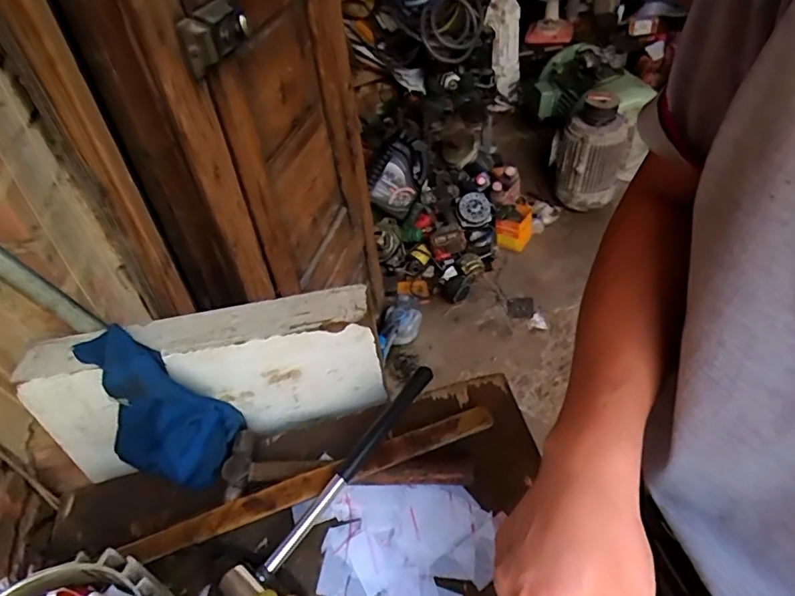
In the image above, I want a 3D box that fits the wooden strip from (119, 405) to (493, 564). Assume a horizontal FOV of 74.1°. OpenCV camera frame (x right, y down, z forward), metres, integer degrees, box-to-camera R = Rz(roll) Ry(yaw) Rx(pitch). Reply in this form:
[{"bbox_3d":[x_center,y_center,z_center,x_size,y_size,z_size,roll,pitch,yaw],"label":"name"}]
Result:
[{"bbox_3d":[-0.073,0.171,0.502,0.345,0.013,0.031,-18,44,-11],"label":"wooden strip"}]

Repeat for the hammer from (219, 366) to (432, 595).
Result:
[{"bbox_3d":[-0.057,0.168,0.489,0.066,0.043,0.274,20,49,27],"label":"hammer"}]

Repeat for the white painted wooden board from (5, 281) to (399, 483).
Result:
[{"bbox_3d":[-0.192,0.086,0.572,0.340,0.159,0.064,-13,43,-6],"label":"white painted wooden board"}]

